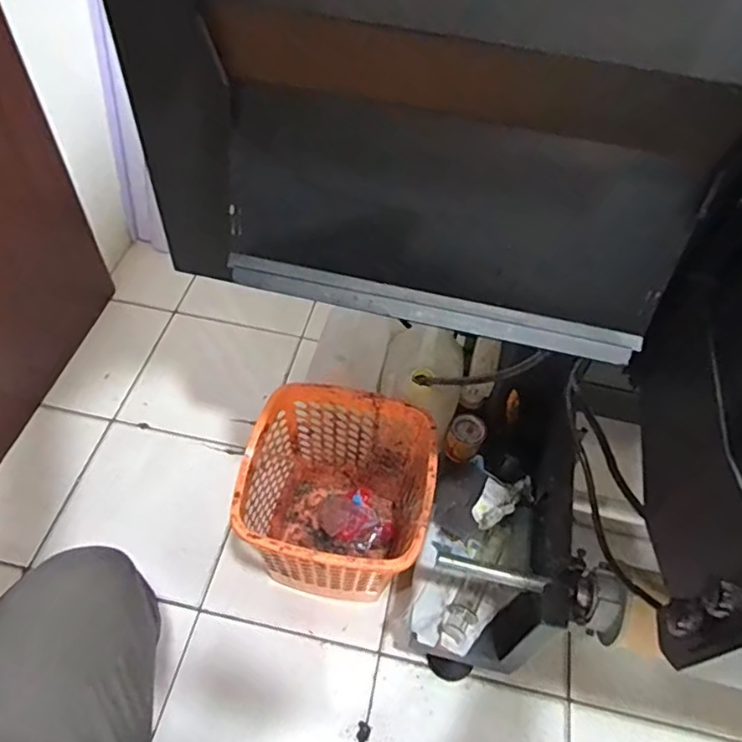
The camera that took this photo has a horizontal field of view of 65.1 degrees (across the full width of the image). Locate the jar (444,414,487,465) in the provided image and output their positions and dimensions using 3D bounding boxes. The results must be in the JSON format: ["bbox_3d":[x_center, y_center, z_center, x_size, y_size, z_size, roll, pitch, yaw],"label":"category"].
[{"bbox_3d":[0.154,0.110,0.946,0.053,0.076,0.053,2,54,-2],"label":"jar"}]

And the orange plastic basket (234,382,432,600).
[{"bbox_3d":[-0.050,0.214,0.922,0.257,0.283,0.258,9,54,3],"label":"orange plastic basket"}]

